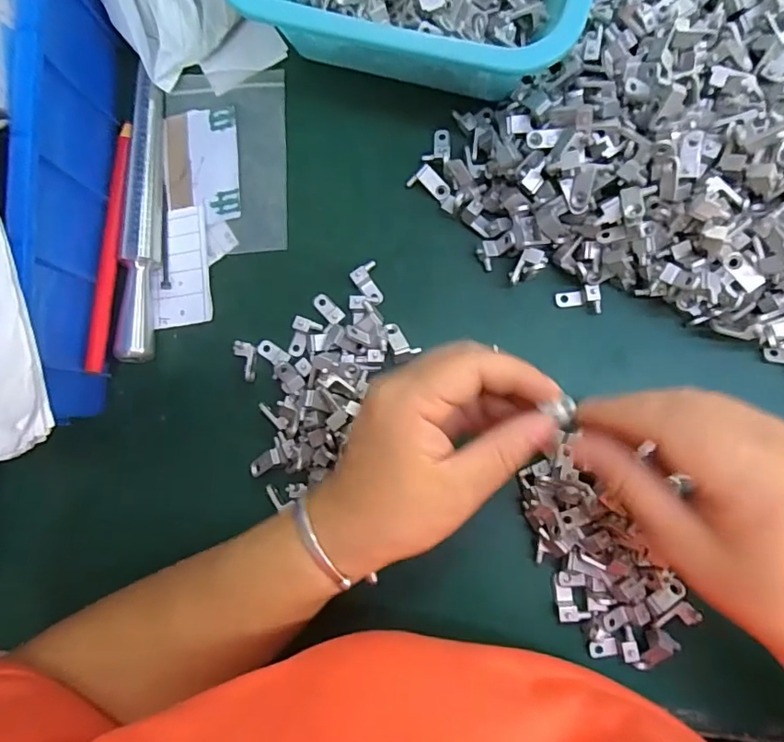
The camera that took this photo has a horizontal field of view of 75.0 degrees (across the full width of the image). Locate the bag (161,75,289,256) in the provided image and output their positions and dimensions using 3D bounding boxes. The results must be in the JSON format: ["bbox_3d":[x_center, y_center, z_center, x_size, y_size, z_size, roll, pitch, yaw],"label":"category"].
[{"bbox_3d":[-0.107,-0.135,0.328,0.078,0.005,0.119,-2,83,5],"label":"bag"}]

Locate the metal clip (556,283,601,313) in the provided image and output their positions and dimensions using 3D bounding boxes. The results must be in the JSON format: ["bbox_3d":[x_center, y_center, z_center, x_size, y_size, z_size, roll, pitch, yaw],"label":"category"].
[{"bbox_3d":[0.109,-0.042,0.298,0.024,0.009,0.016,2,84,5],"label":"metal clip"}]

